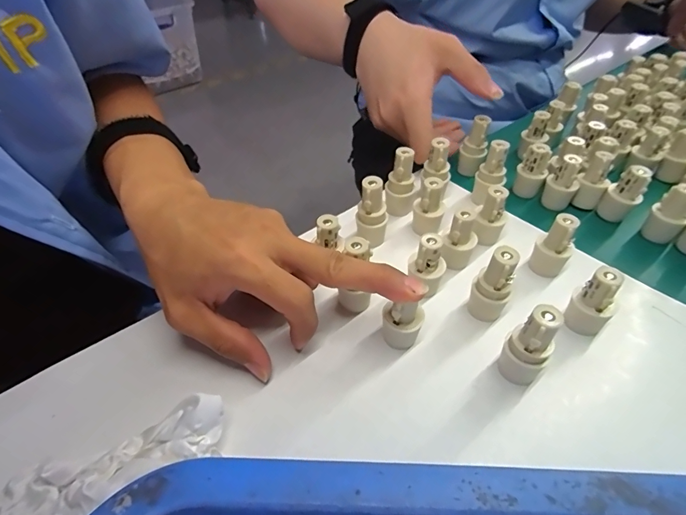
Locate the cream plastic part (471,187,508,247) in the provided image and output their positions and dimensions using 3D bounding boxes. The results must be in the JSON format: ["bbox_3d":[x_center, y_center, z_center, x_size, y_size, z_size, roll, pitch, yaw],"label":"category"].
[{"bbox_3d":[0.107,-0.028,0.282,0.020,0.043,0.015,23,49,21],"label":"cream plastic part"}]

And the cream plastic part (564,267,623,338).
[{"bbox_3d":[0.147,0.025,0.226,0.017,0.042,0.021,-30,53,-27],"label":"cream plastic part"}]

